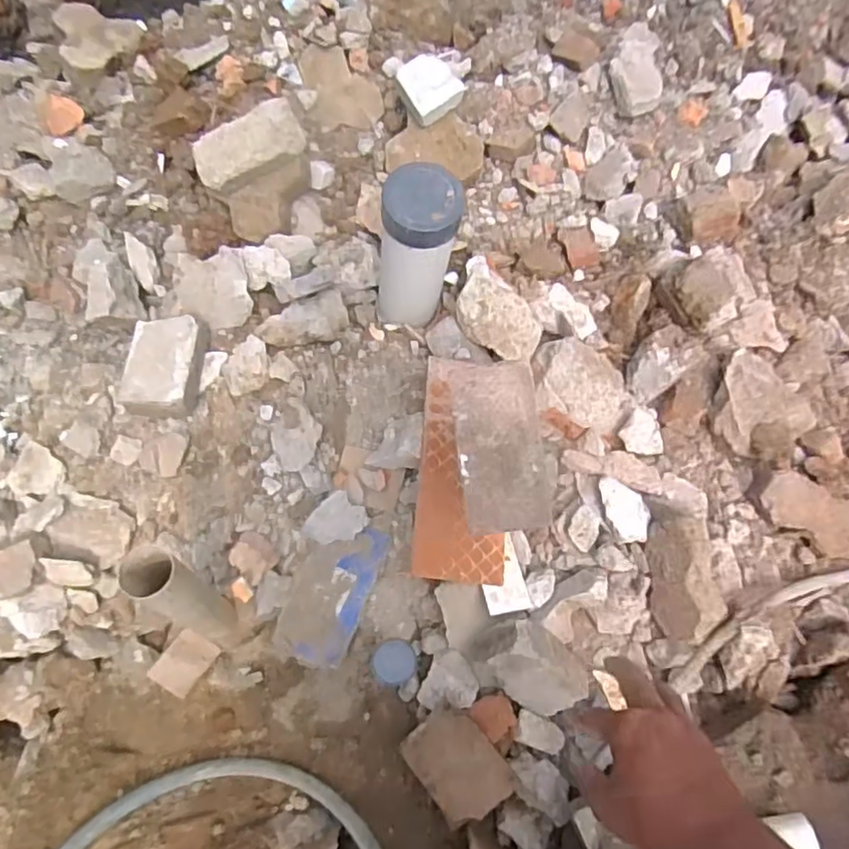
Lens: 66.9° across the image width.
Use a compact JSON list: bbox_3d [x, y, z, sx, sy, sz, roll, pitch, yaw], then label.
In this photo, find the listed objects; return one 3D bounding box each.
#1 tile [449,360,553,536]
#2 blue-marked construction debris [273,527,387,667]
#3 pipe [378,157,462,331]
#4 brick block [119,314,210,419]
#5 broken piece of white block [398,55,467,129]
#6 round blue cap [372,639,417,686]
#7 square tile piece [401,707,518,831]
[{"bbox_3d":[0.094,0.028,0.806,0.105,0.009,0.210,-8,84,8],"label":"tile"},{"bbox_3d":[-0.150,0.261,1.010,0.124,0.019,0.212,18,70,7],"label":"blue-marked construction debris"},{"bbox_3d":[-0.013,-0.272,1.063,0.145,0.322,0.109,3,69,1],"label":"pipe"},{"bbox_3d":[-0.445,-0.108,1.101,0.117,0.074,0.198,4,69,2],"label":"brick block"},{"bbox_3d":[0.009,-0.663,1.257,0.105,0.049,0.121,-37,109,-2],"label":"broken piece of white block"},{"bbox_3d":[-0.036,0.278,0.752,0.049,0.010,0.050,0,71,-1],"label":"round blue cap"},{"bbox_3d":[0.048,0.466,0.882,0.105,0.026,0.138,-35,73,-12],"label":"square tile piece"}]

